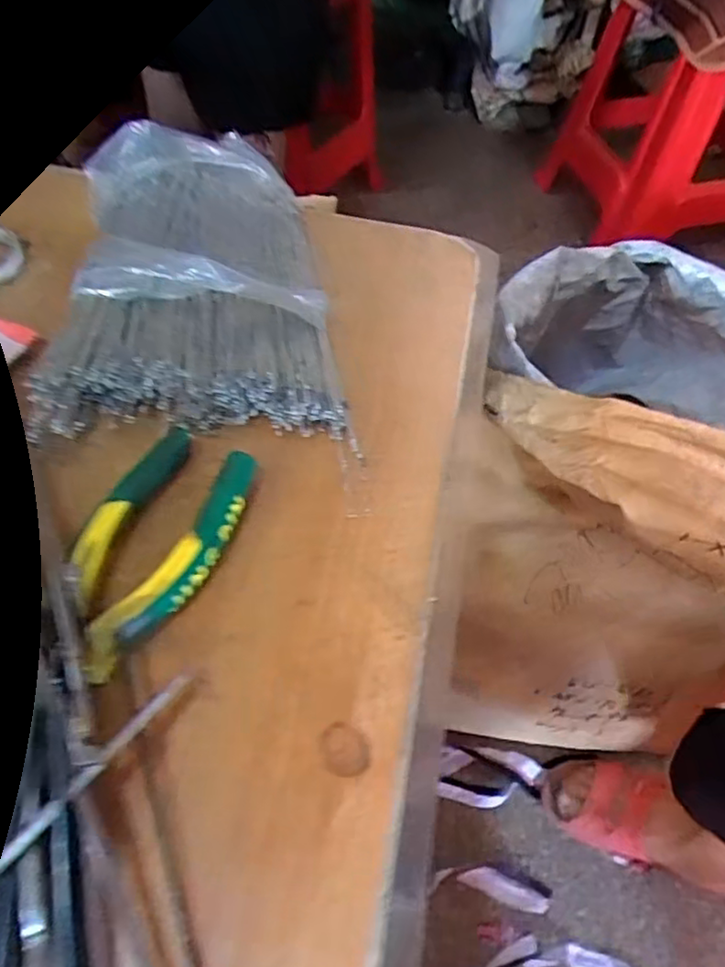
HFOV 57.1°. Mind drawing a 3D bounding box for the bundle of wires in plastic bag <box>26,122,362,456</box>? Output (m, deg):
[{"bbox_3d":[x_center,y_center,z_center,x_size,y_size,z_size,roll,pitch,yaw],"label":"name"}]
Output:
[{"bbox_3d":[-0.089,-0.124,0.380,0.150,0.040,0.222,0,55,-4],"label":"bundle of wires in plastic bag"}]

